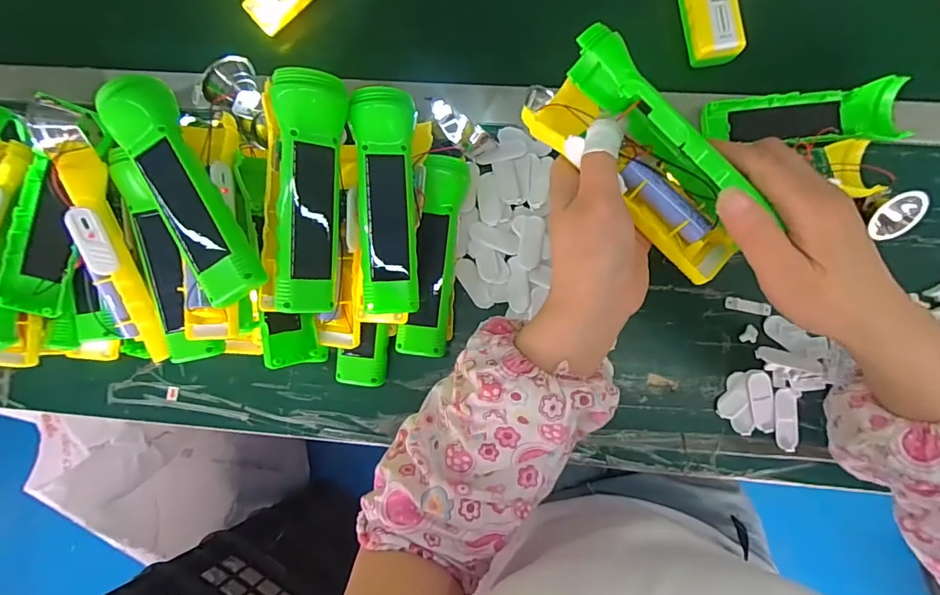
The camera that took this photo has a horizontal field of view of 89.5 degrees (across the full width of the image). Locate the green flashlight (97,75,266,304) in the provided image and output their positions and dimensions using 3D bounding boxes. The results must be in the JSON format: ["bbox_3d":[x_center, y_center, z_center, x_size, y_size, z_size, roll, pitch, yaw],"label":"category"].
[{"bbox_3d":[-0.197,-0.073,0.320,0.045,0.031,0.162,-28,80,-1],"label":"green flashlight"}]

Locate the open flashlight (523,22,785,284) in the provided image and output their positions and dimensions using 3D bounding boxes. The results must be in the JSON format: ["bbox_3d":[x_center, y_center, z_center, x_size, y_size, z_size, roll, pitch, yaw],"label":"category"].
[{"bbox_3d":[0.104,-0.092,0.306,0.048,0.092,0.177,-39,81,-2],"label":"open flashlight"}]

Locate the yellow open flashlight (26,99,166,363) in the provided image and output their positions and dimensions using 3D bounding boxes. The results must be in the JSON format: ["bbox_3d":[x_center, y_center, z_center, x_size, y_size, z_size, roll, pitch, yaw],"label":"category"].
[{"bbox_3d":[-0.272,-0.041,0.350,0.039,0.034,0.188,-8,108,3],"label":"yellow open flashlight"}]

